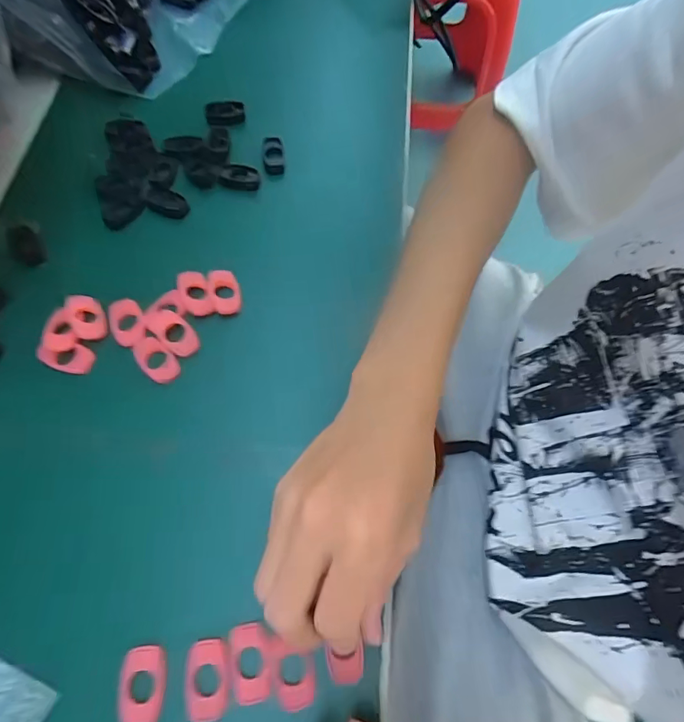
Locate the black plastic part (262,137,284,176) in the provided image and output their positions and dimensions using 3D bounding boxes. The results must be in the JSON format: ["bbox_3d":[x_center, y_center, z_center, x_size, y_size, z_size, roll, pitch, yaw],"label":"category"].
[{"bbox_3d":[-0.053,-0.159,0.351,0.016,0.008,0.034,-4,67,-4],"label":"black plastic part"}]

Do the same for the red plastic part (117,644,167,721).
[{"bbox_3d":[-0.093,0.151,0.210,0.022,0.006,0.031,-3,66,-3],"label":"red plastic part"}]

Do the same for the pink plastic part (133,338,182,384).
[{"bbox_3d":[-0.115,-0.001,0.278,0.033,0.006,0.019,38,70,14],"label":"pink plastic part"}]

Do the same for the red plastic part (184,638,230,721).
[{"bbox_3d":[-0.063,0.149,0.212,0.020,0.006,0.031,-3,67,-3],"label":"red plastic part"}]

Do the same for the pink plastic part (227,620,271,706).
[{"bbox_3d":[-0.044,0.143,0.216,0.018,0.005,0.032,-10,67,-6],"label":"pink plastic part"}]

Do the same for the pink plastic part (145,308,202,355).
[{"bbox_3d":[-0.107,-0.020,0.283,0.036,0.006,0.020,39,71,14],"label":"pink plastic part"}]

